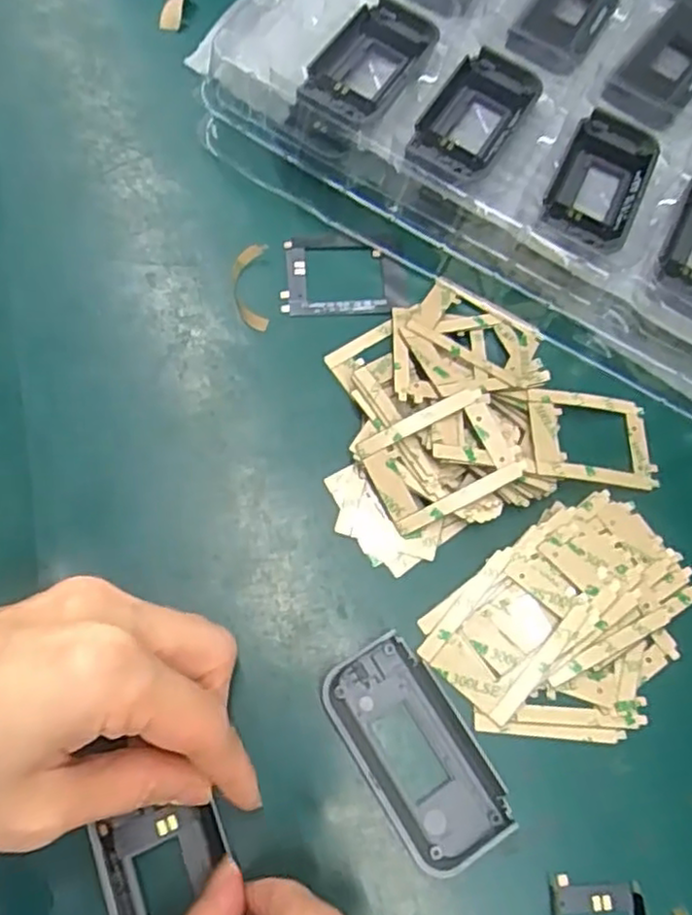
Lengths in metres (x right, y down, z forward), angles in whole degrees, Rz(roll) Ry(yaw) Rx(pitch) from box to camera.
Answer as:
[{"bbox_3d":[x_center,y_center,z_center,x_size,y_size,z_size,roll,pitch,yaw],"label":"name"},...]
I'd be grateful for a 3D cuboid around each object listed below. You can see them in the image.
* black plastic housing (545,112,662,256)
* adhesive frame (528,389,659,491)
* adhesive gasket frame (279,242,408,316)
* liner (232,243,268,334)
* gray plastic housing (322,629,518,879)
[{"bbox_3d":[0.112,-0.122,0.309,0.037,0.008,0.076,26,69,3],"label":"black plastic housing"},{"bbox_3d":[0.101,-0.008,0.289,0.054,0.004,0.039,7,66,-13],"label":"adhesive frame"},{"bbox_3d":[-0.001,-0.079,0.310,0.053,0.004,0.037,1,70,-7],"label":"adhesive gasket frame"},{"bbox_3d":[-0.041,-0.073,0.302,0.015,0.008,0.039,0,70,-7],"label":"liner"},{"bbox_3d":[0.024,0.102,0.245,0.039,0.010,0.075,-30,76,-16],"label":"gray plastic housing"}]

